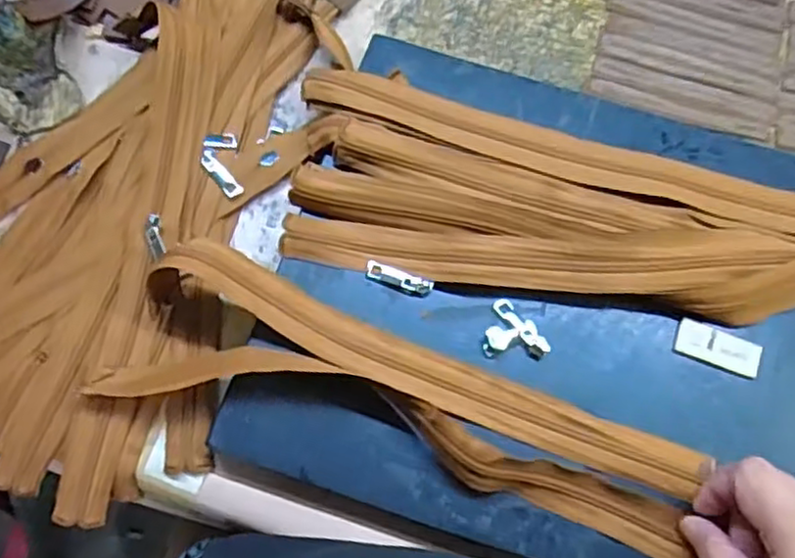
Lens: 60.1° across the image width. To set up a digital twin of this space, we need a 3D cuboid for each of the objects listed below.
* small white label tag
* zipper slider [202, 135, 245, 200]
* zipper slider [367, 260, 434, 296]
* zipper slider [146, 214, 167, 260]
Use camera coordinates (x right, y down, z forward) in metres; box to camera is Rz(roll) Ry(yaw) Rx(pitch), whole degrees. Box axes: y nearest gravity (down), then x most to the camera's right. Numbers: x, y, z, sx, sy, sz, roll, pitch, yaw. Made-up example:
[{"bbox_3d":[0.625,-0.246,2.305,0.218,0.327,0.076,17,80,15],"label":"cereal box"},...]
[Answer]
[{"bbox_3d":[0.191,0.041,0.407,0.048,0.004,0.023,21,74,5],"label":"small white label tag"},{"bbox_3d":[-0.117,-0.075,0.458,0.022,0.011,0.044,-11,73,-4],"label":"zipper slider"},{"bbox_3d":[0.001,0.000,0.419,0.041,0.004,0.010,20,74,5],"label":"zipper slider"},{"bbox_3d":[-0.155,-0.027,0.439,0.010,0.004,0.028,-9,92,-3],"label":"zipper slider"}]

